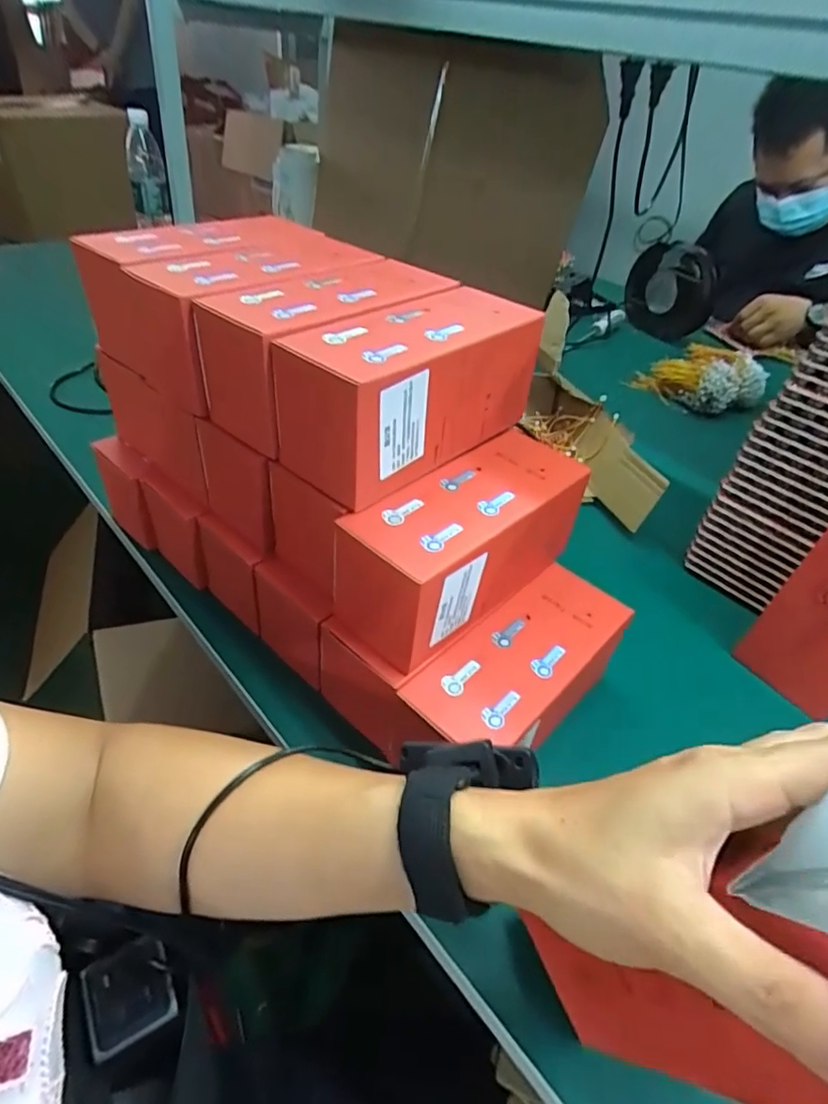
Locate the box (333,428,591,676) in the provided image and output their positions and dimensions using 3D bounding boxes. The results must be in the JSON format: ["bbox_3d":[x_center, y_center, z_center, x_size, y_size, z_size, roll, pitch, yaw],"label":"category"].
[{"bbox_3d":[0.037,-0.007,0.411,0.186,0.087,0.084,-27,52,-32],"label":"box"}]

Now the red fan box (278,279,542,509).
[{"bbox_3d":[0.001,-0.112,0.394,0.182,0.091,0.084,-29,53,-33],"label":"red fan box"}]

